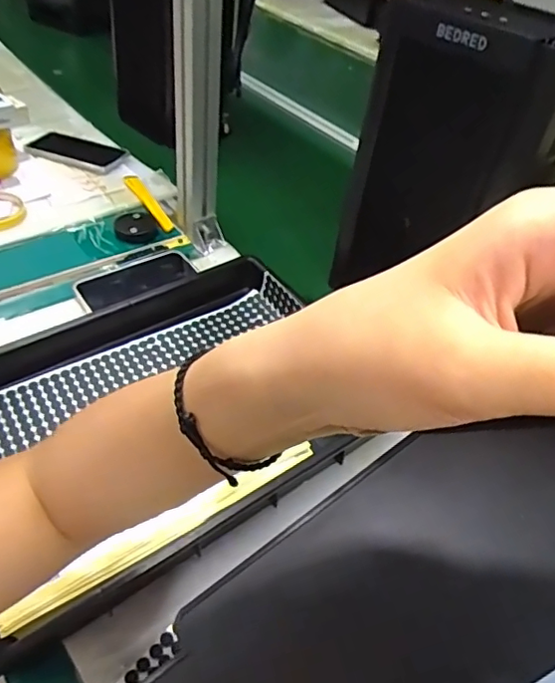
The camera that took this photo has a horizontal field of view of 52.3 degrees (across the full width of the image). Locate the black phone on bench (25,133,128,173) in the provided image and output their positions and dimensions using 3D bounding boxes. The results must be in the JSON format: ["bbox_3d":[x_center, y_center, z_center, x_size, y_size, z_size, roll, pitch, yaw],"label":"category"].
[{"bbox_3d":[-0.339,-0.324,0.963,0.155,0.015,0.082,17,44,10],"label":"black phone on bench"}]

